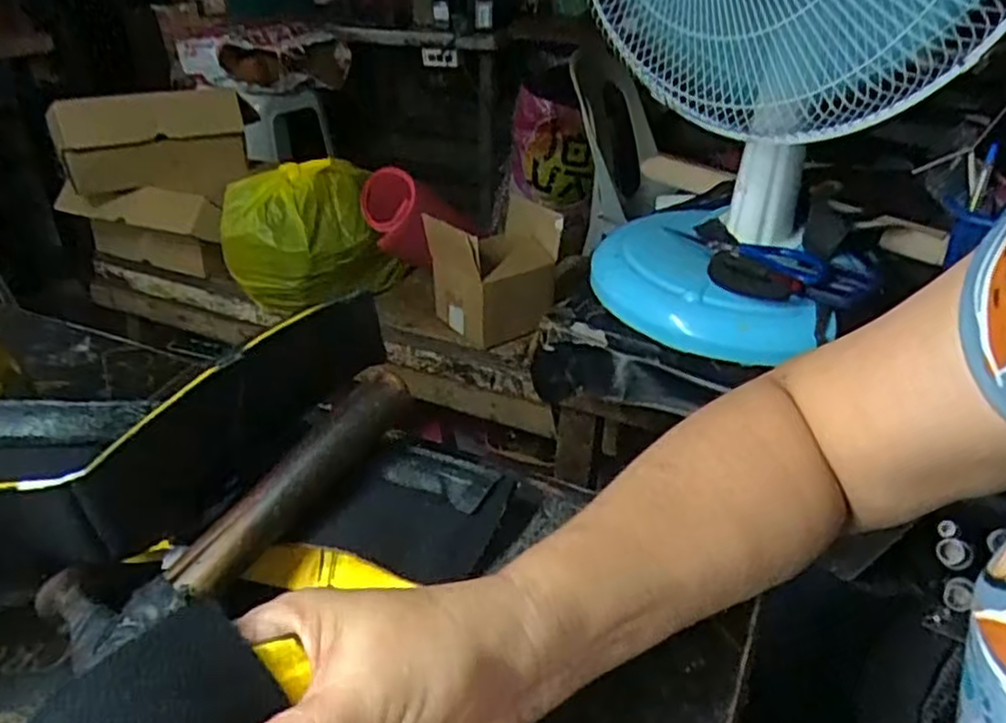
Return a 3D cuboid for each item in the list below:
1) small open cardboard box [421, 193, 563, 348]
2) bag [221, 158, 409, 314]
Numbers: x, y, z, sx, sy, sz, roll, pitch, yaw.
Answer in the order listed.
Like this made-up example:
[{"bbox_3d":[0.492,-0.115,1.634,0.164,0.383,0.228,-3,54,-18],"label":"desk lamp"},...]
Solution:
[{"bbox_3d":[0.000,-0.130,1.025,0.176,0.163,0.122,-23,37,-33],"label":"small open cardboard box"},{"bbox_3d":[-0.286,-0.189,1.080,0.227,0.190,0.147,-25,38,-35],"label":"bag"}]

